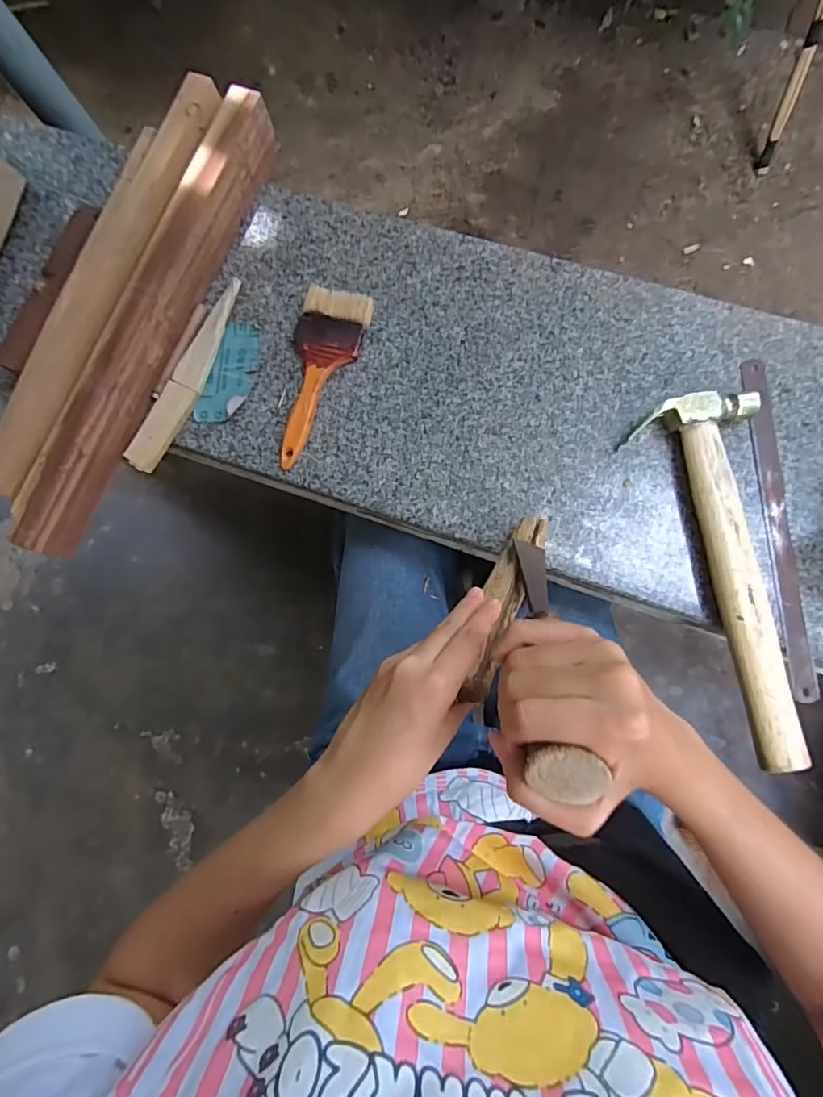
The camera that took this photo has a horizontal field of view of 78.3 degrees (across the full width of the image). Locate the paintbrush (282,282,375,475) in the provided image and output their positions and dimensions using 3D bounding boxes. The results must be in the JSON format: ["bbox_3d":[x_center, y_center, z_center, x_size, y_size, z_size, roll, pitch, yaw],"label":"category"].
[{"bbox_3d":[-0.099,-0.171,0.496,0.068,0.012,0.185,20,84,7],"label":"paintbrush"}]

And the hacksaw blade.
[{"bbox_3d":[0.327,-0.023,0.451,0.025,0.004,0.306,-5,81,2],"label":"hacksaw blade"}]

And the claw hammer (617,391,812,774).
[{"bbox_3d":[0.266,0.021,0.432,0.092,0.030,0.311,-5,82,4],"label":"claw hammer"}]

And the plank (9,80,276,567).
[{"bbox_3d":[-0.252,-0.221,0.495,0.041,0.057,0.477,22,85,7],"label":"plank"}]

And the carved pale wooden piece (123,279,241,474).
[{"bbox_3d":[-0.221,-0.174,0.506,0.035,0.008,0.209,27,85,7],"label":"carved pale wooden piece"}]

